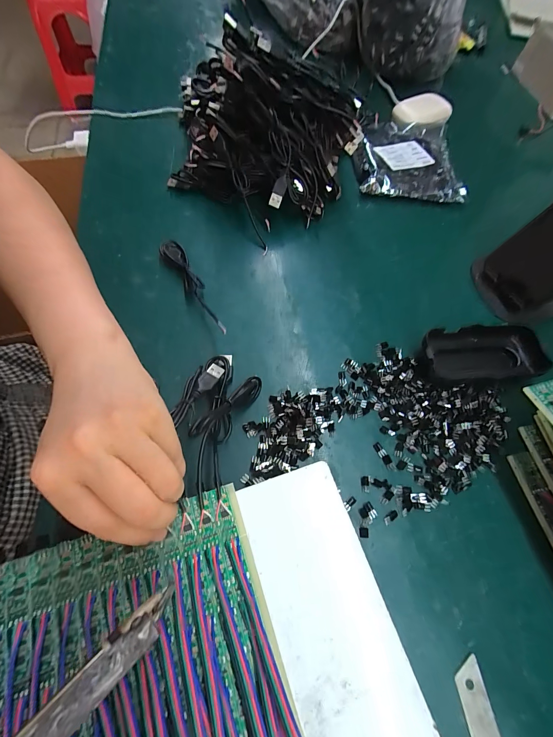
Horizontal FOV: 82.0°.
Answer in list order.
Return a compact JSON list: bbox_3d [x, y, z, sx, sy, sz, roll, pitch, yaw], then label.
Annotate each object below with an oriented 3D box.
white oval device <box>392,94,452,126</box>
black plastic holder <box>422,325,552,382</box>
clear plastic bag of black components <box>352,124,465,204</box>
[{"bbox_3d":[0.221,-0.393,0.484,0.086,0.020,0.053,-12,65,-9],"label":"white oval device"},{"bbox_3d":[0.193,-0.014,0.297,0.107,0.021,0.049,-7,64,-7],"label":"black plastic holder"},{"bbox_3d":[0.179,-0.296,0.440,0.141,0.025,0.160,3,63,-2],"label":"clear plastic bag of black components"}]

